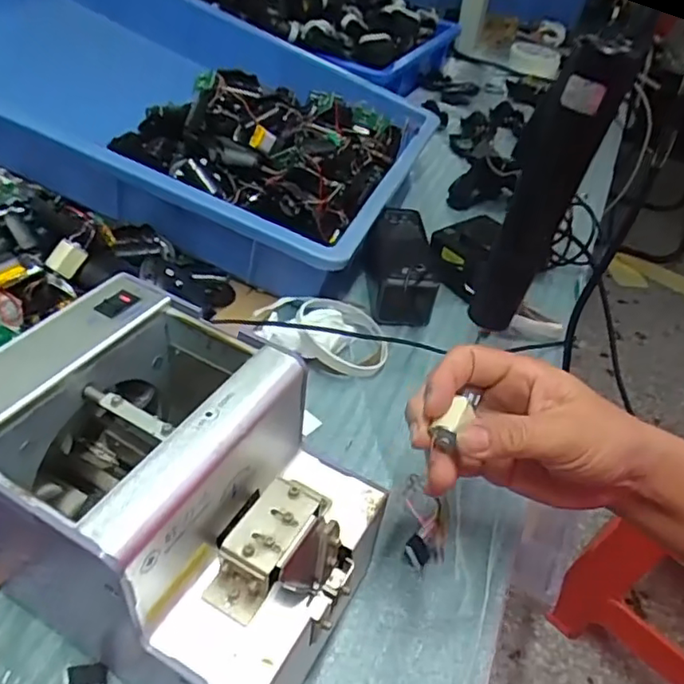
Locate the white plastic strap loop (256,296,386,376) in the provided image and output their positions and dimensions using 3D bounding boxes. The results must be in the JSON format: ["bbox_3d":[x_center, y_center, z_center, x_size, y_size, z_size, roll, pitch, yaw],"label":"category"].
[{"bbox_3d":[-0.013,-0.012,0.505,0.105,0.043,0.074,13,41,6],"label":"white plastic strap loop"}]

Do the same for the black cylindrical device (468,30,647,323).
[{"bbox_3d":[0.128,-0.089,0.383,0.038,0.192,0.032,-24,50,-31],"label":"black cylindrical device"}]

